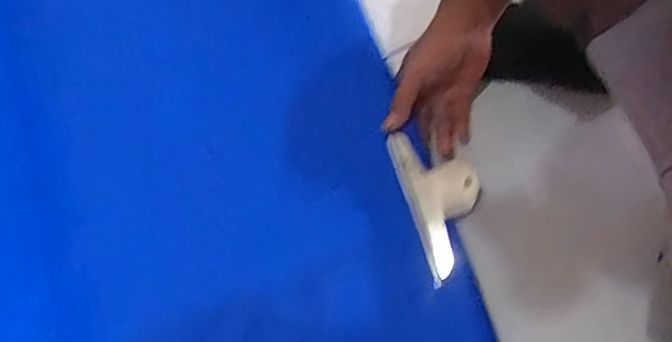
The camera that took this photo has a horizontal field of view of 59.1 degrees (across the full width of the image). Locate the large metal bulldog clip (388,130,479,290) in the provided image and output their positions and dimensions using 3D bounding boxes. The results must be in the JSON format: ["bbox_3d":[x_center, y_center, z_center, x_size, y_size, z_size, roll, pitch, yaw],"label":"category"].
[{"bbox_3d":[0.101,0.025,0.574,0.067,0.044,0.143,-19,74,-7],"label":"large metal bulldog clip"}]

